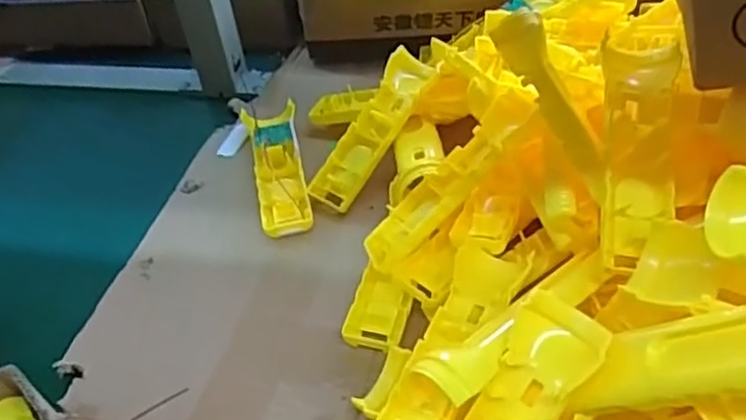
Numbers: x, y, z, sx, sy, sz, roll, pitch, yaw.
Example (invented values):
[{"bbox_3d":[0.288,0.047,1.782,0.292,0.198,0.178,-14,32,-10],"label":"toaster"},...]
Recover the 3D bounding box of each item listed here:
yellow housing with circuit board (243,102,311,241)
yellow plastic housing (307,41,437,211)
[{"bbox_3d":[-0.088,-0.038,0.639,0.046,0.030,0.149,-12,44,-5],"label":"yellow housing with circuit board"},{"bbox_3d":[0.002,-0.072,0.627,0.044,0.023,0.159,25,76,29],"label":"yellow plastic housing"}]

